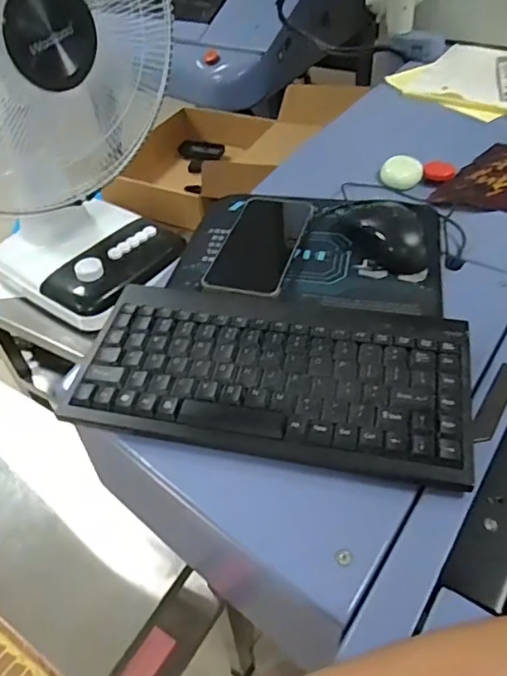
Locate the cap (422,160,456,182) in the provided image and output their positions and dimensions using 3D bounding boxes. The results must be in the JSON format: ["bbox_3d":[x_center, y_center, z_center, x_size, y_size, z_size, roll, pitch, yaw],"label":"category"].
[{"bbox_3d":[0.239,-0.216,0.694,0.038,0.011,0.038,8,46,12],"label":"cap"}]

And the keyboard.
[{"bbox_3d":[0.014,0.023,0.424,0.292,0.028,0.161,8,46,12],"label":"keyboard"}]

